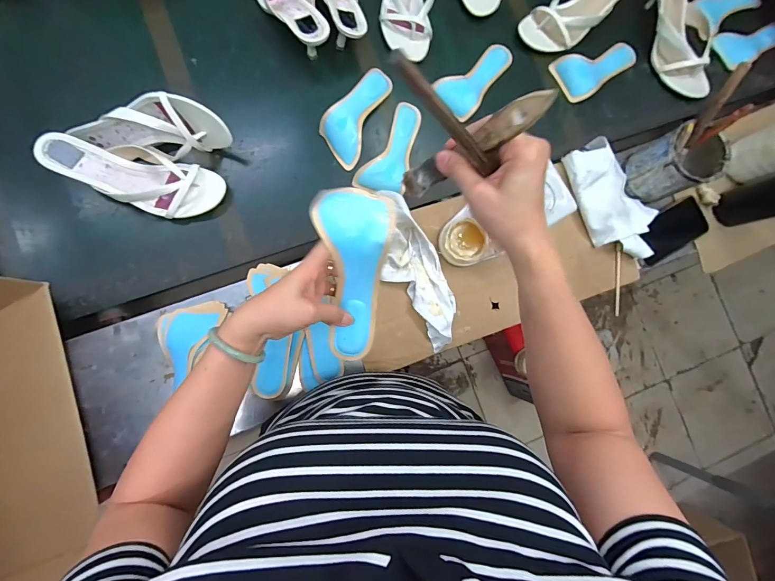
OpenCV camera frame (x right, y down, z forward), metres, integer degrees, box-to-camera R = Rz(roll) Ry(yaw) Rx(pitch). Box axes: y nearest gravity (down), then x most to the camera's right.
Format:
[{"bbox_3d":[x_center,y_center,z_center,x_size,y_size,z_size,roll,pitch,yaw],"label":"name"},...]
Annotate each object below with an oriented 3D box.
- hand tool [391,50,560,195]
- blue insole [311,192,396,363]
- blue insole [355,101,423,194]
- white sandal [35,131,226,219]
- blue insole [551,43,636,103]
[{"bbox_3d":[0.064,-0.121,0.307,0.021,0.180,0.021,12,80,-25],"label":"hand tool"},{"bbox_3d":[-0.038,-0.010,0.379,0.077,0.041,0.184,2,114,-4],"label":"blue insole"},{"bbox_3d":[0.007,-0.266,0.636,0.090,0.018,0.185,17,80,-2],"label":"blue insole"},{"bbox_3d":[-0.402,-0.184,0.562,0.247,0.058,0.098,16,82,-5],"label":"white sandal"},{"bbox_3d":[0.428,-0.445,0.700,0.185,0.012,0.093,-21,88,-10],"label":"blue insole"}]

